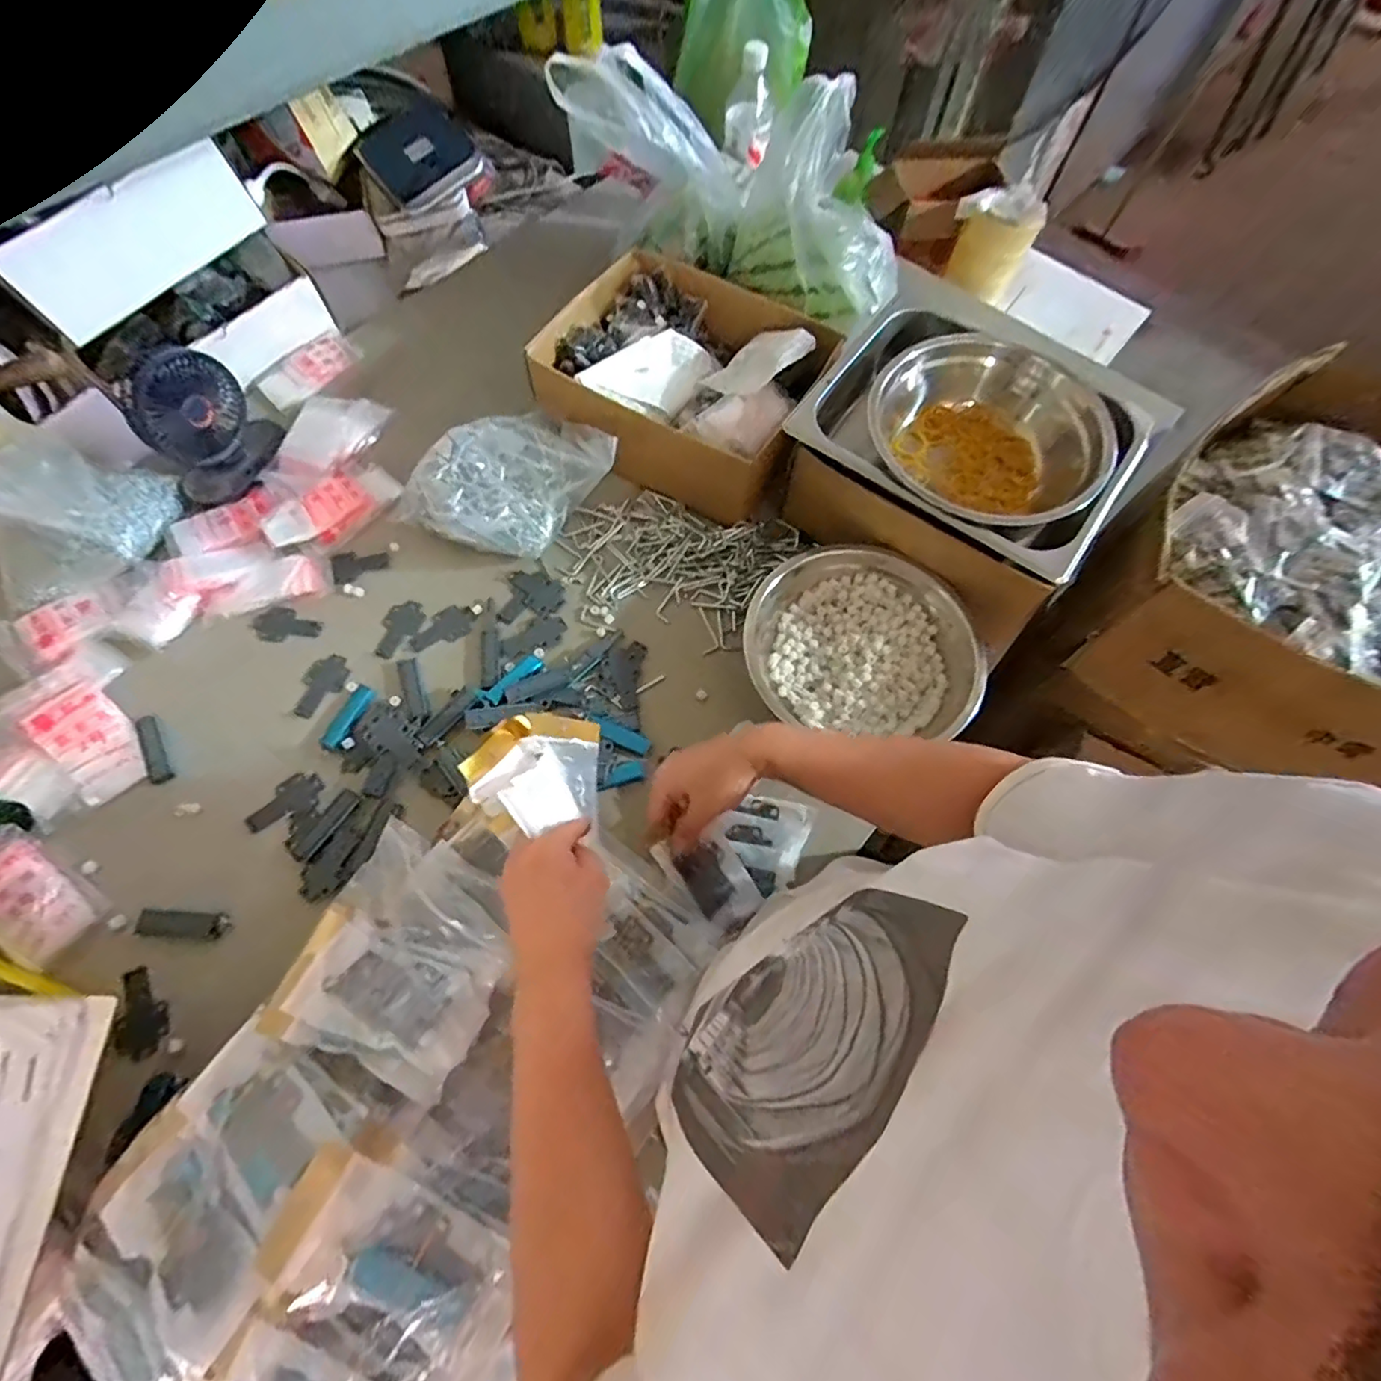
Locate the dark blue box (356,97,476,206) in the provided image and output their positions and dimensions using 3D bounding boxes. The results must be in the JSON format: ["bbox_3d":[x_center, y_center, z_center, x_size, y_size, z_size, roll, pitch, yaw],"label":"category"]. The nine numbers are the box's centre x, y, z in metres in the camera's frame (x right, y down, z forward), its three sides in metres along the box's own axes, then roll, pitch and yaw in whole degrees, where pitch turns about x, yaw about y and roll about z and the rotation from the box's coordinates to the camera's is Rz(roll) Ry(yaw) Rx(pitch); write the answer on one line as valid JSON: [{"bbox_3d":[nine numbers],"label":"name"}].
[{"bbox_3d":[-0.418,-0.824,0.922,0.145,0.024,0.122,-34,94,11],"label":"dark blue box"}]

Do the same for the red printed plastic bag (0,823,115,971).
[{"bbox_3d":[-0.630,0.199,0.564,0.136,0.029,0.082,32,70,11],"label":"red printed plastic bag"}]

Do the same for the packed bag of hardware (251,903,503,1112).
[{"bbox_3d":[-0.223,0.226,0.438,0.146,0.036,0.089,21,69,6],"label":"packed bag of hardware"}]

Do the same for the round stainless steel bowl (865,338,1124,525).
[{"bbox_3d":[0.312,-0.269,0.658,0.240,0.085,0.236,1,68,-2],"label":"round stainless steel bowl"}]

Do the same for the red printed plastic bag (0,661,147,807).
[{"bbox_3d":[-0.638,0.045,0.626,0.152,0.012,0.077,44,60,-2],"label":"red printed plastic bag"}]

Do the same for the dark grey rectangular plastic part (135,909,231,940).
[{"bbox_3d":[-0.484,0.222,0.569,0.079,0.004,0.023,6,68,0],"label":"dark grey rectangular plastic part"}]

